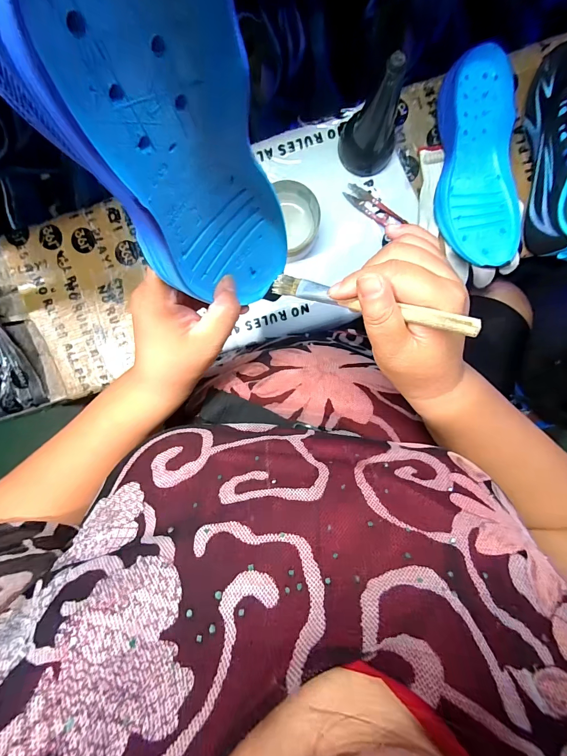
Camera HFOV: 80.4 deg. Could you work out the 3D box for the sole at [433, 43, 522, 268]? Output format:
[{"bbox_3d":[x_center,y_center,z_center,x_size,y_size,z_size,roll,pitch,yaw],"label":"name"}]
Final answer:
[{"bbox_3d":[0.238,-0.259,0.418,0.091,0.043,0.234,-7,96,3],"label":"sole"}]

